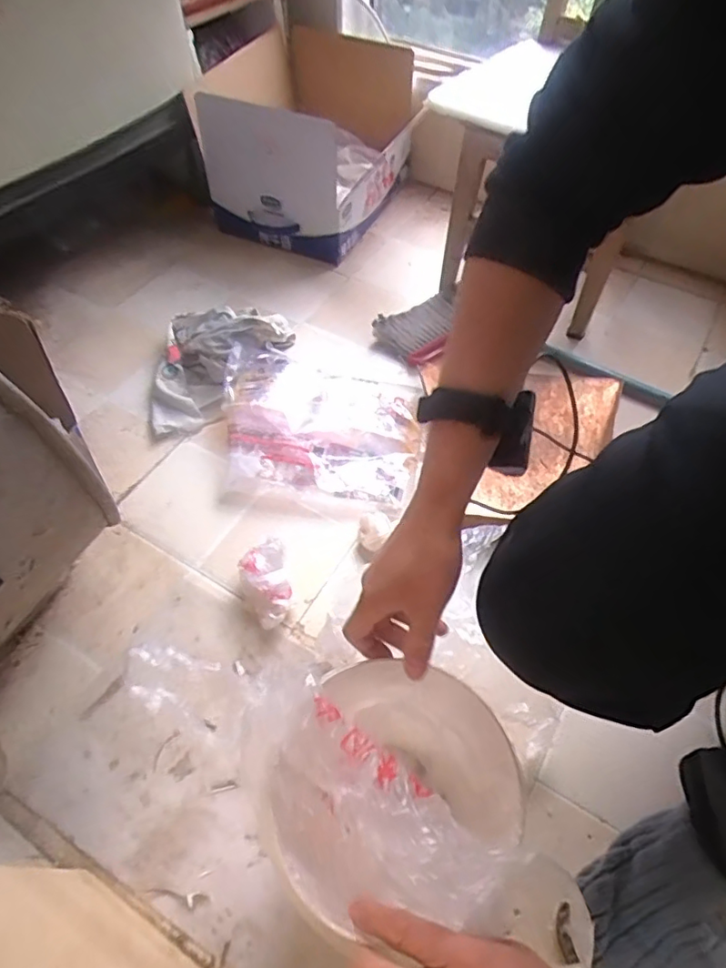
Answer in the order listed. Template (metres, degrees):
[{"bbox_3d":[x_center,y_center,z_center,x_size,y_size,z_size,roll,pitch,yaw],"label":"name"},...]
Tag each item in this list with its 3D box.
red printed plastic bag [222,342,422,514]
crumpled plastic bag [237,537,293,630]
[{"bbox_3d":[-0.067,-0.080,0.811,0.284,0.055,0.224,8,56,5],"label":"red printed plastic bag"},{"bbox_3d":[-0.113,0.121,0.675,0.054,0.043,0.098,-15,57,-11],"label":"crumpled plastic bag"}]

